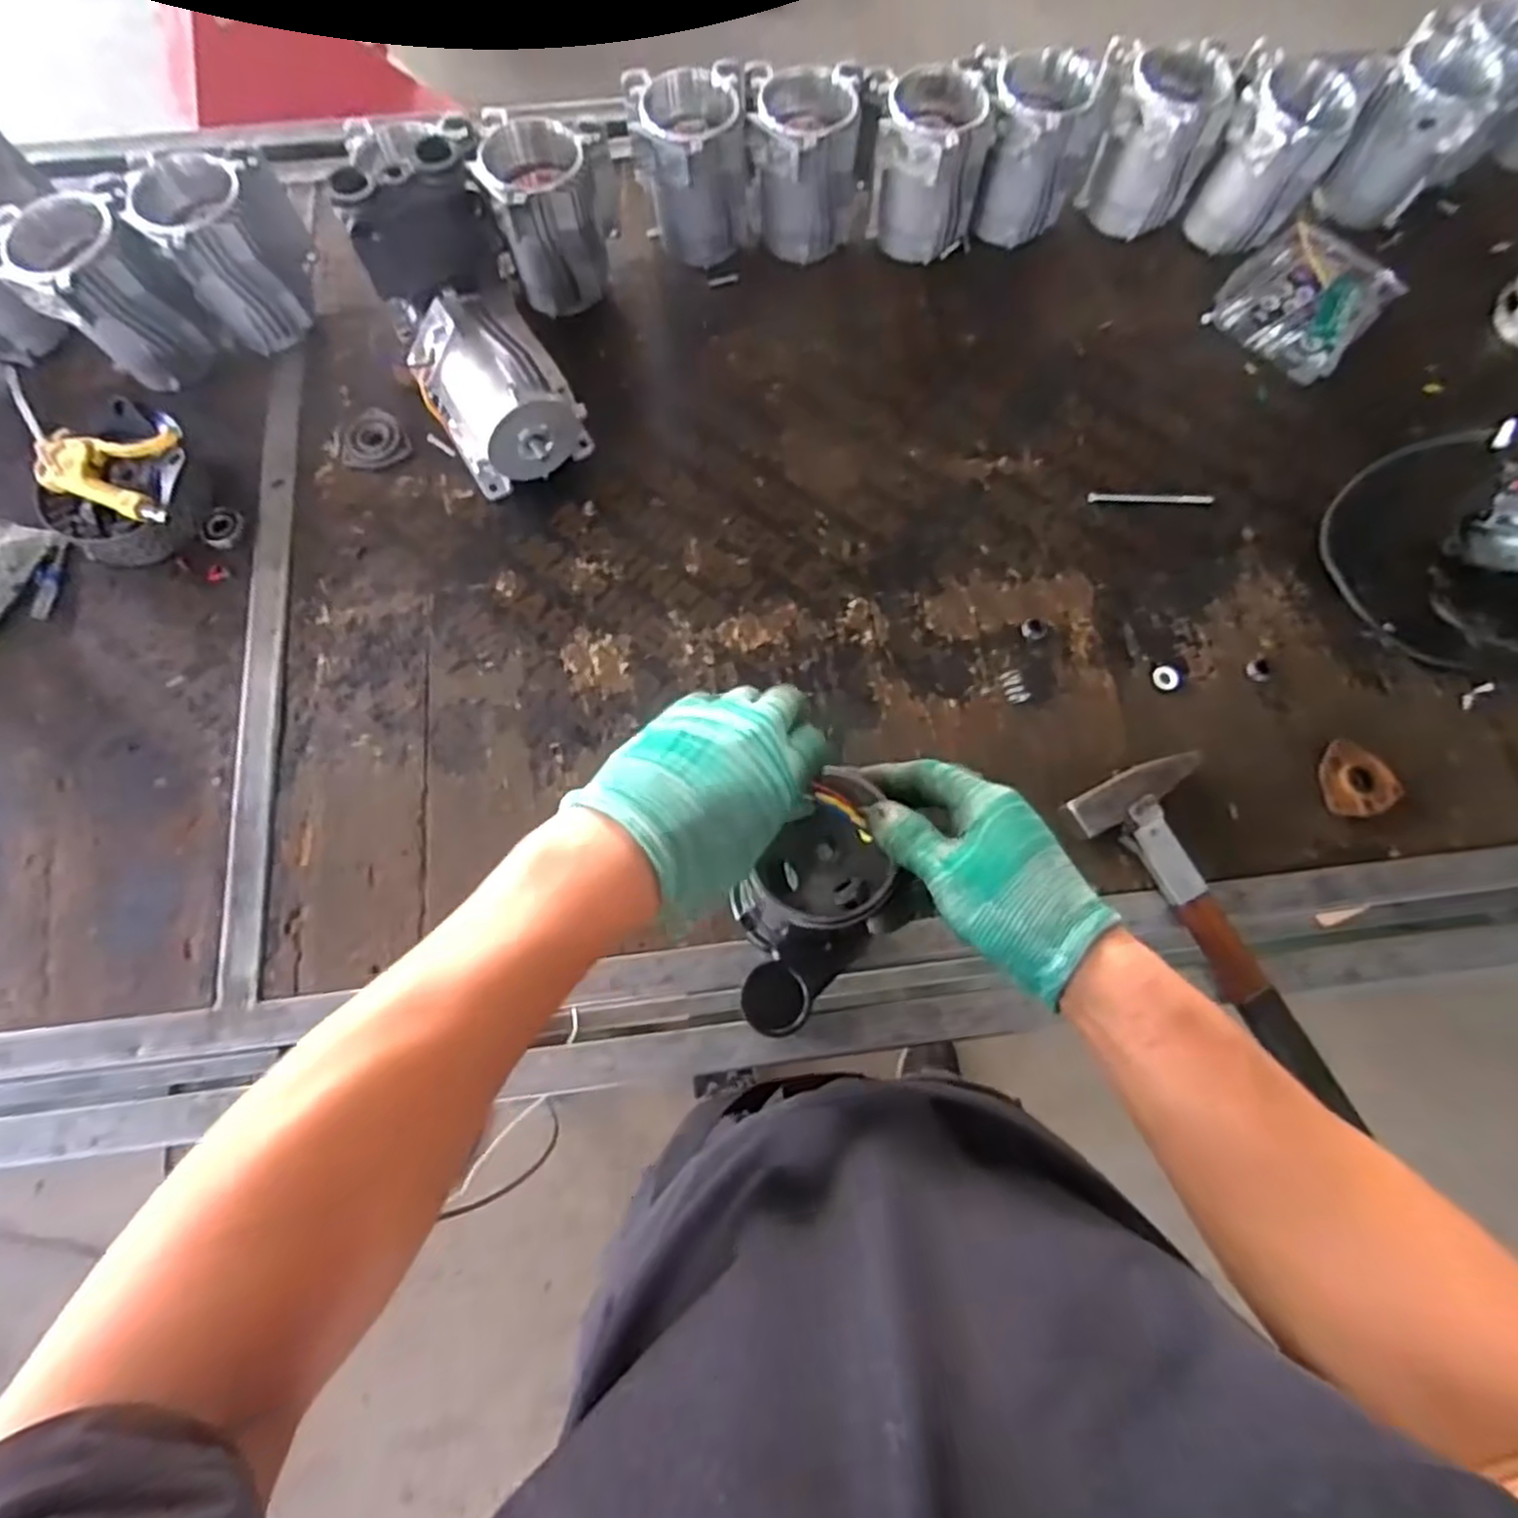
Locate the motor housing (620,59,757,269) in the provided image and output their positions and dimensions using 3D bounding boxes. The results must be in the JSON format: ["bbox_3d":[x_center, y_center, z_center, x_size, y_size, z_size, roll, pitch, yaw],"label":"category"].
[{"bbox_3d":[-0.068,-0.619,0.800,0.121,0.142,0.113,-7,73,-3],"label":"motor housing"}]

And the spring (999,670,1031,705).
[{"bbox_3d":[0.234,-0.065,0.694,0.017,0.014,0.031,-24,75,-8],"label":"spring"}]

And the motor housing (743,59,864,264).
[{"bbox_3d":[0.048,-0.621,0.804,0.114,0.143,0.105,-3,73,-2],"label":"motor housing"}]

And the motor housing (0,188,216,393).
[{"bbox_3d":[-0.633,-0.459,0.745,0.122,0.138,0.112,-35,77,-11],"label":"motor housing"}]

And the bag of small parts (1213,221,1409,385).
[{"bbox_3d":[0.604,-0.509,0.836,0.147,0.036,0.175,43,77,11],"label":"bag of small parts"}]

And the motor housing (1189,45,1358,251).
[{"bbox_3d":[0.547,-0.645,0.819,0.119,0.155,0.113,25,74,6],"label":"motor housing"}]

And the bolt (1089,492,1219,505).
[{"bbox_3d":[0.404,-0.269,0.778,0.131,0.006,0.012,-1,73,-2],"label":"bolt"}]

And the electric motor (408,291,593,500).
[{"bbox_3d":[-0.245,-0.342,0.718,0.119,0.118,0.153,-33,76,-10],"label":"electric motor"}]

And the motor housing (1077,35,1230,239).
[{"bbox_3d":[0.421,-0.652,0.807,0.111,0.143,0.094,25,74,6],"label":"motor housing"}]

